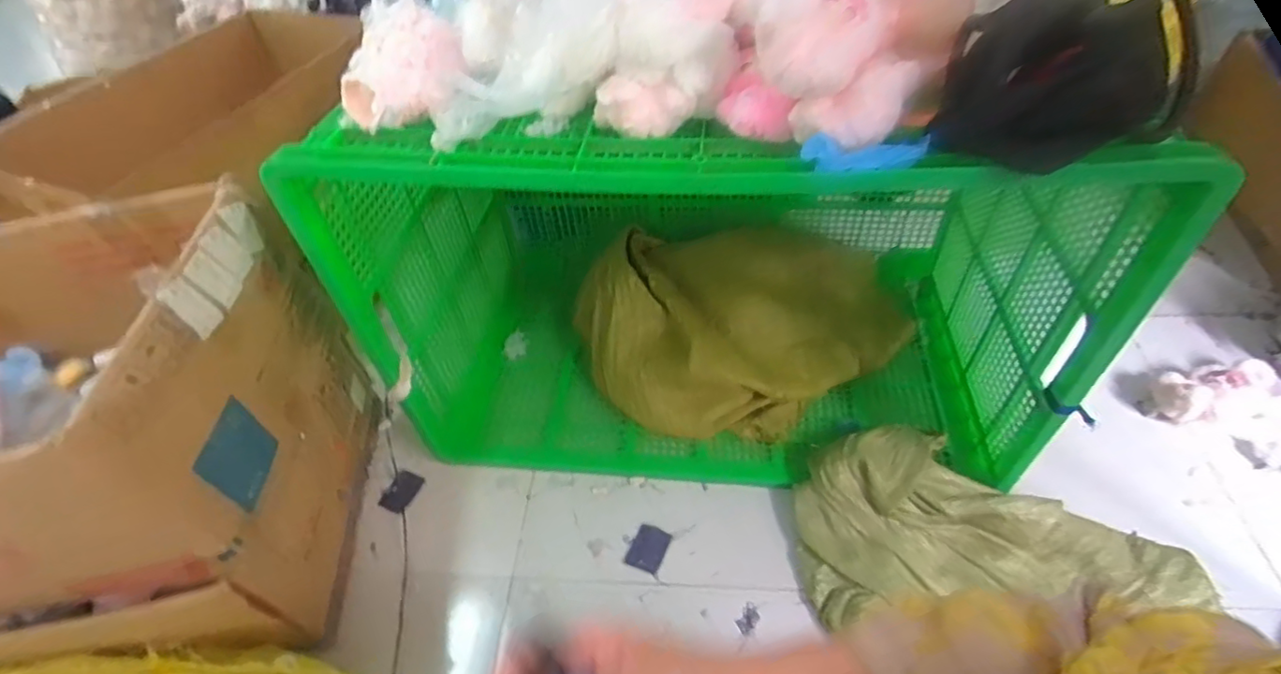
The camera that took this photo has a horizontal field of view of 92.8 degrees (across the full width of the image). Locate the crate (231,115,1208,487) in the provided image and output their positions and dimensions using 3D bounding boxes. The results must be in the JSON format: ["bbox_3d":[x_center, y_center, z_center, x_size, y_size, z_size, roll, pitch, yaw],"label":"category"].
[{"bbox_3d":[0.108,-0.134,1.044,1.036,0.674,0.569,5,49,9],"label":"crate"}]

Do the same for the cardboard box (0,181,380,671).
[{"bbox_3d":[-0.907,0.162,0.913,0.815,0.523,0.549,-5,48,1],"label":"cardboard box"}]

